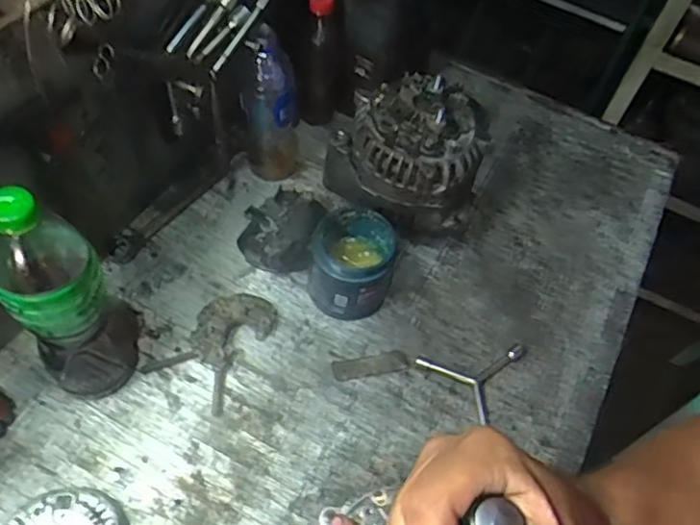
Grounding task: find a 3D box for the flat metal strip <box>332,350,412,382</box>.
[{"bbox_3d":[0.024,0.113,0.672,0.086,0.005,0.025,-7,56,-13],"label":"flat metal strip"}]

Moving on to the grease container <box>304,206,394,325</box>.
[{"bbox_3d":[0.003,0.002,0.687,0.085,0.102,0.092,4,54,-5],"label":"grease container"}]

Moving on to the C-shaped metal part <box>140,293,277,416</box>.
[{"bbox_3d":[-0.138,0.083,0.653,0.087,0.026,0.134,30,56,13],"label":"C-shaped metal part"}]

